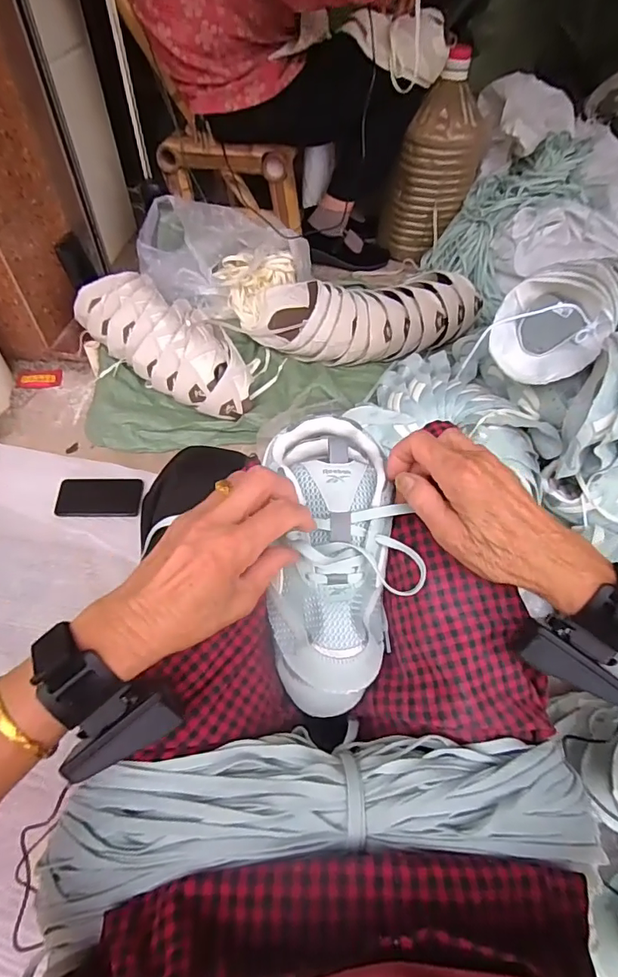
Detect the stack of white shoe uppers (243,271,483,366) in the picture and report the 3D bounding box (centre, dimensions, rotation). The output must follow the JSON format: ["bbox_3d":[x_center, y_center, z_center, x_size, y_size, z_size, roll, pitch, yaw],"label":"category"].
[{"bbox_3d":[0.127,-0.365,1.009,0.456,0.112,0.177,-2,54,-3],"label":"stack of white shoe uppers"}]

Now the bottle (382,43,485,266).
[{"bbox_3d":[0.305,-0.771,1.147,0.149,0.379,0.143,34,60,21],"label":"bottle"}]

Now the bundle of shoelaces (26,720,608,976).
[{"bbox_3d":[0.008,0.218,0.314,0.371,0.068,0.108,-7,54,-7],"label":"bundle of shoelaces"}]

